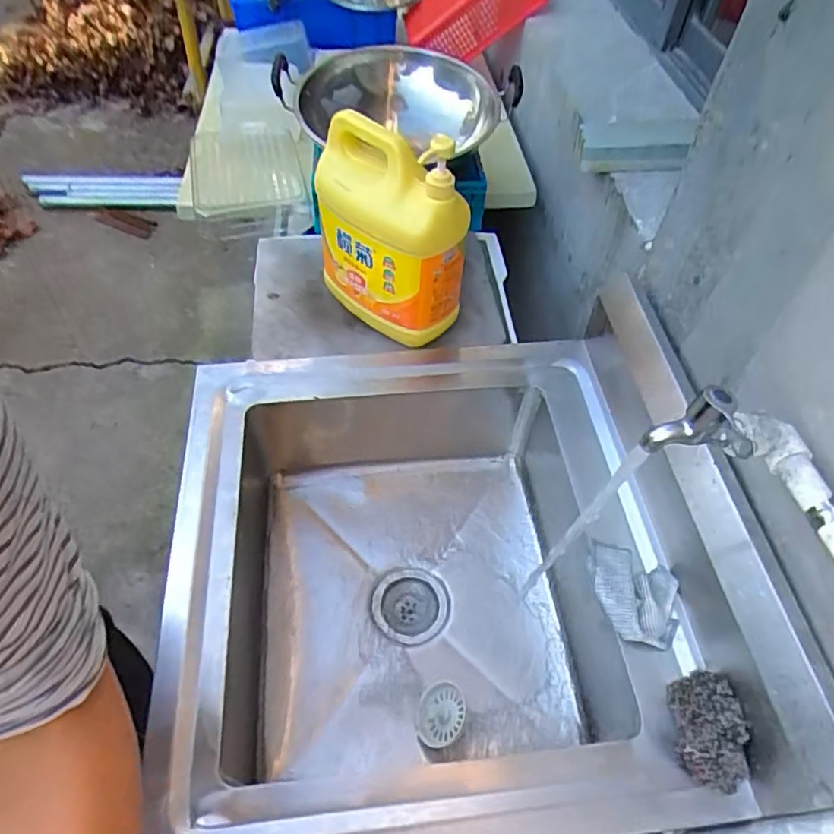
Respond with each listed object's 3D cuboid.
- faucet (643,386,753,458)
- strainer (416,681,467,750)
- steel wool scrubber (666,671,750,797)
[{"bbox_3d":[0.232,0.005,0.484,0.083,0.061,0.033,7,53,2],"label":"faucet"},{"bbox_3d":[0.030,0.374,0.758,0.059,0.034,0.071,9,53,4],"label":"strainer"},{"bbox_3d":[0.275,0.294,0.574,0.058,0.047,0.101,-1,53,-4],"label":"steel wool scrubber"}]

